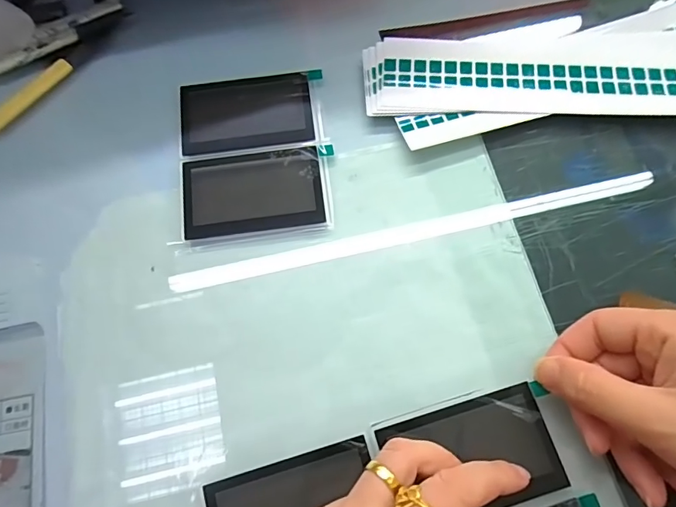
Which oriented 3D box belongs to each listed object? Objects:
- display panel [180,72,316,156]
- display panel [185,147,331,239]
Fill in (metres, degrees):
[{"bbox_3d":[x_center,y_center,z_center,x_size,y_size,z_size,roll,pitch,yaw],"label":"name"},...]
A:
[{"bbox_3d":[-0.061,-0.094,0.300,0.085,0.004,0.057,-7,69,-1],"label":"display panel"},{"bbox_3d":[-0.053,-0.039,0.280,0.085,0.004,0.051,-7,72,-1],"label":"display panel"}]

